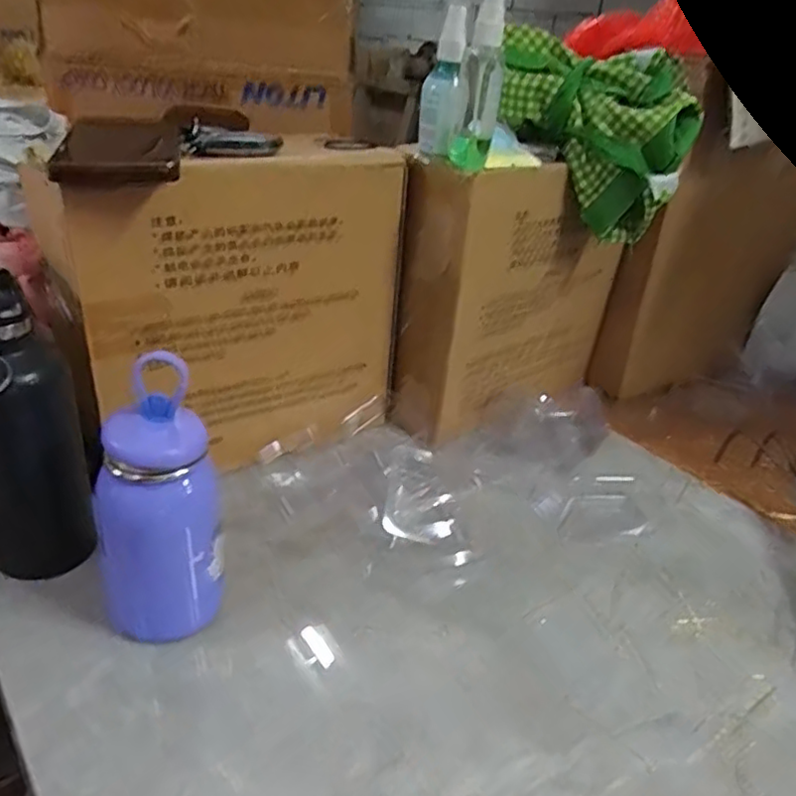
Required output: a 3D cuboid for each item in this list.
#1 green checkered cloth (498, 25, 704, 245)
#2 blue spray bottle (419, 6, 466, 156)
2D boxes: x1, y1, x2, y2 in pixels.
[{"bbox_3d":[0.174,-0.246,0.625,0.187,0.154,0.107,10,30,4],"label":"green checkered cloth"},{"bbox_3d":[0.038,-0.272,0.571,0.031,0.112,0.035,7,30,-1],"label":"blue spray bottle"}]

